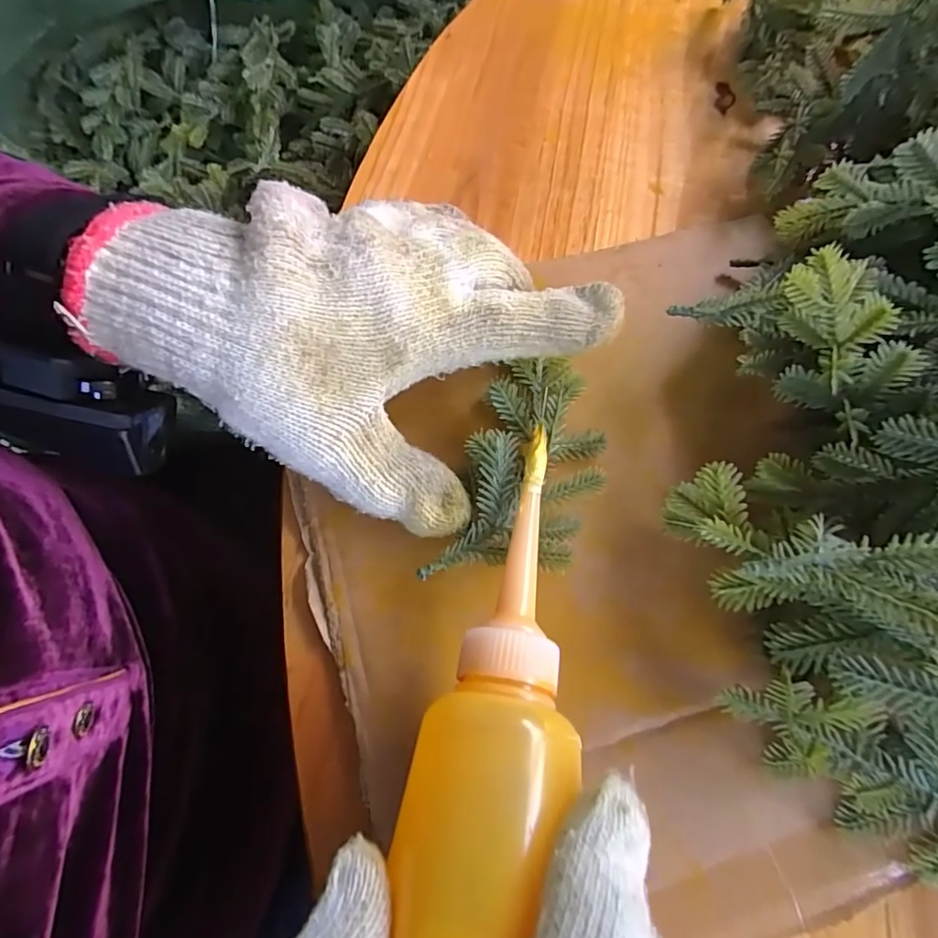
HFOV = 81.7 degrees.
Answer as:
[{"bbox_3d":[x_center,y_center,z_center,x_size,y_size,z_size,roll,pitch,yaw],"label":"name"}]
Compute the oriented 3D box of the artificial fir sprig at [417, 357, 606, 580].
[{"bbox_3d":[0.024,-0.002,0.207,0.050,0.023,0.100,16,68,7],"label":"artificial fir sprig"}]

